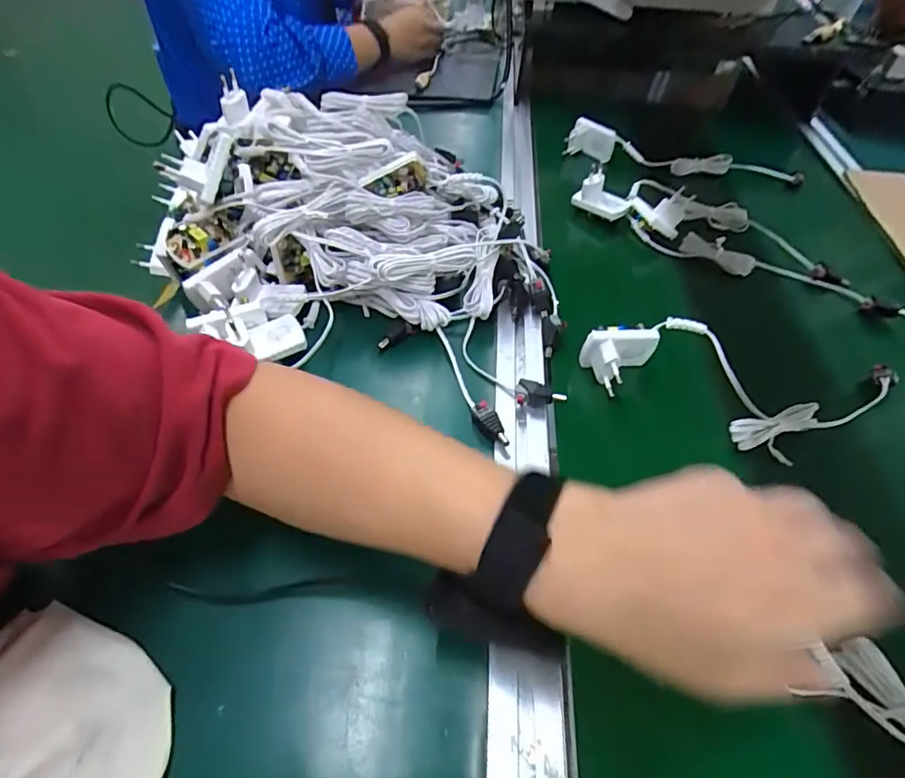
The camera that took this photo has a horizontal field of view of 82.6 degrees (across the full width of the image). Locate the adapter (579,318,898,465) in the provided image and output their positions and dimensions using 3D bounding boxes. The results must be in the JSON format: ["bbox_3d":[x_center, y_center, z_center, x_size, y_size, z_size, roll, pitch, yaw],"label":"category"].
[{"bbox_3d":[0.232,0.000,0.398,0.254,0.042,0.100,7,51,2],"label":"adapter"}]

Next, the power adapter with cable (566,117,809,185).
[{"bbox_3d":[0.299,-0.298,0.665,0.302,0.048,0.039,10,51,4],"label":"power adapter with cable"}]

